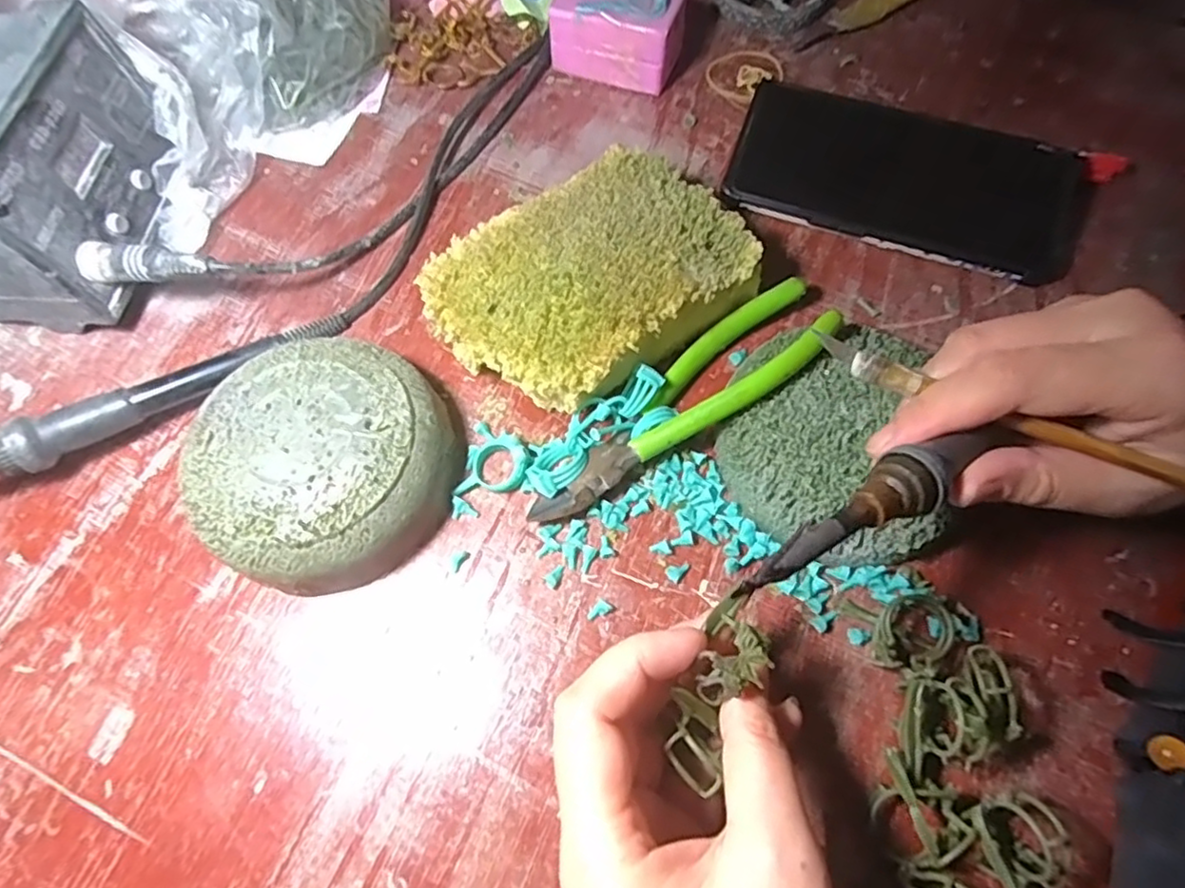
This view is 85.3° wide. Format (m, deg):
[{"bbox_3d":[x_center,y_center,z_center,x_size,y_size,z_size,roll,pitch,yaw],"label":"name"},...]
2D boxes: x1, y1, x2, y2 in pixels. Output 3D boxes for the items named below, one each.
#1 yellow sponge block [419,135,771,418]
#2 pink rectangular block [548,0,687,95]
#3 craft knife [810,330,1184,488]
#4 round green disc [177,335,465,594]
[{"bbox_3d":[-0.002,-0.074,0.298,0.137,0.041,0.101,-37,71,-13],"label":"yellow sponge block"},{"bbox_3d":[0.015,-0.237,0.369,0.072,0.041,0.043,19,69,9],"label":"pink rectangular block"},{"bbox_3d":[0.150,-0.005,0.216,0.157,0.007,0.008,24,69,14],"label":"craft knife"},{"bbox_3d":[-0.109,0.007,0.269,0.101,0.036,0.097,-1,67,1],"label":"round green disc"}]

